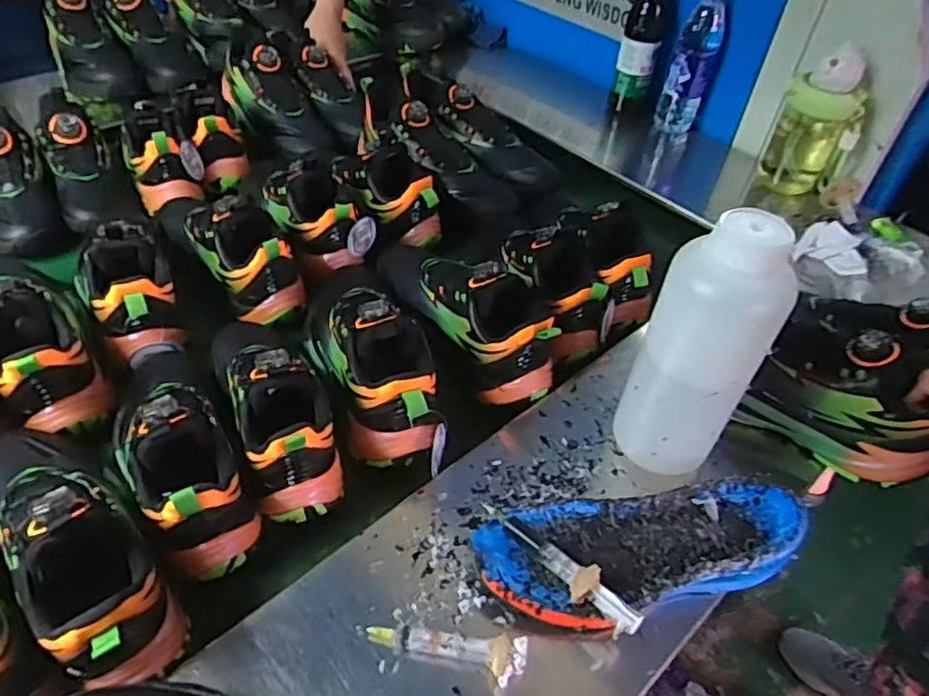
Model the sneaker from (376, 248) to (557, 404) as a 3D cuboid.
[{"bbox_3d":[0.003,-0.070,0.718,0.112,0.092,0.282,-19,50,-23],"label":"sneaker"}]

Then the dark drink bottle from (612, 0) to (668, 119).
[{"bbox_3d":[0.286,-0.485,1.060,0.064,0.220,0.054,14,45,8],"label":"dark drink bottle"}]

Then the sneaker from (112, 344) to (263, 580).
[{"bbox_3d":[-0.254,0.064,0.553,0.084,0.093,0.252,-21,51,-25],"label":"sneaker"}]

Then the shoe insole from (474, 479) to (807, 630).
[{"bbox_3d":[0.143,0.163,0.540,0.269,0.048,0.106,-7,46,-13],"label":"shoe insole"}]

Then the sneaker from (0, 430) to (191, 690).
[{"bbox_3d":[-0.302,0.125,0.484,0.084,0.096,0.271,-31,55,-31],"label":"sneaker"}]

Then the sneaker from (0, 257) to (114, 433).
[{"bbox_3d":[-0.433,-0.036,0.639,0.090,0.098,0.270,-27,54,-29],"label":"sneaker"}]

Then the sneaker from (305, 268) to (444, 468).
[{"bbox_3d":[-0.099,-0.021,0.655,0.110,0.096,0.277,-9,47,-15],"label":"sneaker"}]

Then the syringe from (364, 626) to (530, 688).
[{"bbox_3d":[-0.013,0.217,0.481,0.114,0.028,0.033,14,45,8],"label":"syringe"}]

